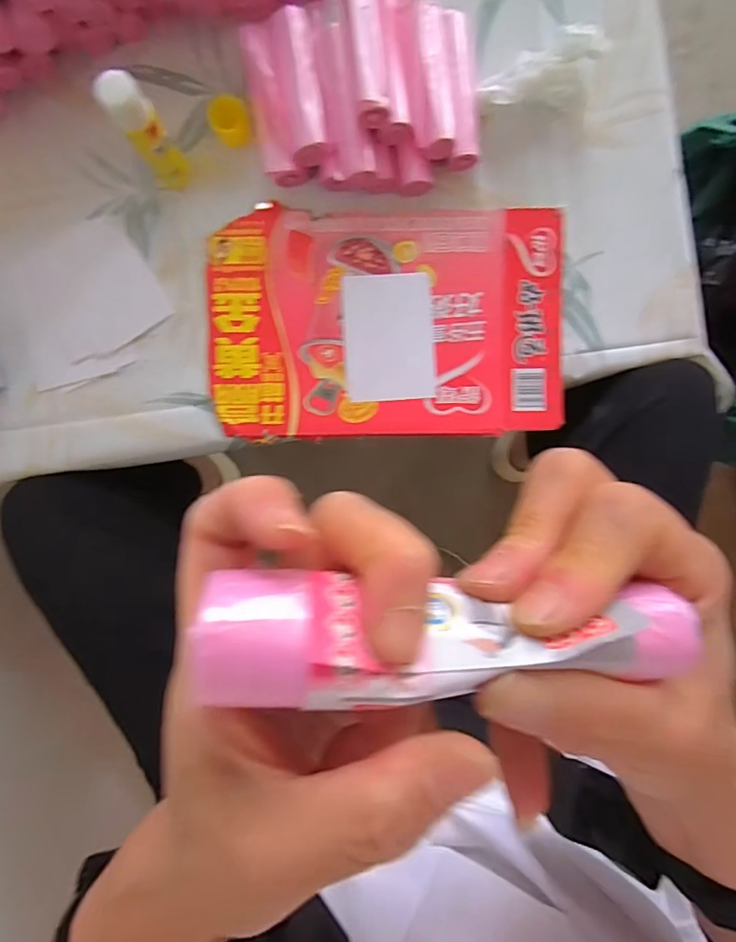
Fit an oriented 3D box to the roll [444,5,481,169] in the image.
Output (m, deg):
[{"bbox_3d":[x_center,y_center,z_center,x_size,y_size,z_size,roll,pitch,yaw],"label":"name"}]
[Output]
[{"bbox_3d":[0.080,-0.330,0.431,0.027,0.029,0.129,-4,95,0],"label":"roll"}]

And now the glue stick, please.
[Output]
[{"bbox_3d":[-0.175,-0.266,0.396,0.030,0.109,0.028,0,95,0],"label":"glue stick"}]

